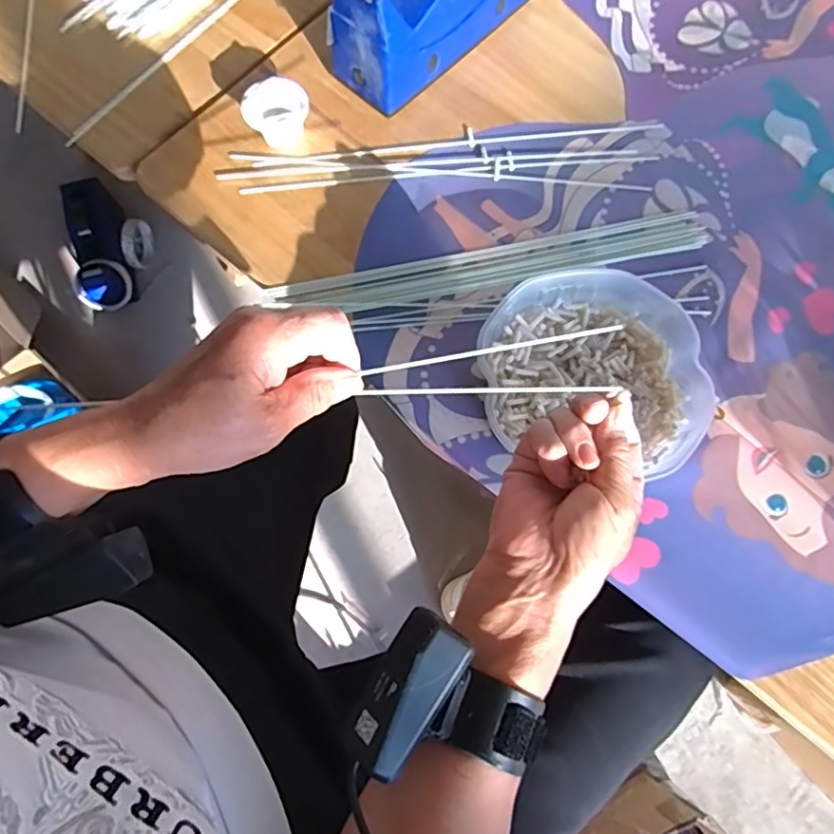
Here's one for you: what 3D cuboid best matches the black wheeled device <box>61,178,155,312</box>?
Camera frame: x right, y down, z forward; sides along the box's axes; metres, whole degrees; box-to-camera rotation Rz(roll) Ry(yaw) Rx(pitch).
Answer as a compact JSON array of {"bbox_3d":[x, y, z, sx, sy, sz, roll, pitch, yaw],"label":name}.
[{"bbox_3d":[-0.527,-0.305,0.983,0.127,0.079,0.213,-12,73,-5],"label":"black wheeled device"}]

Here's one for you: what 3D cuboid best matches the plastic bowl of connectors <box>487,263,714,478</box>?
[{"bbox_3d":[0.127,-0.032,0.414,0.162,0.044,0.156,-4,74,-2],"label":"plastic bowl of connectors"}]

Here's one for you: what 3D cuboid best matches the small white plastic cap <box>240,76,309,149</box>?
[{"bbox_3d":[-0.119,-0.257,0.485,0.053,0.033,0.046,-7,75,-3],"label":"small white plastic cap"}]

